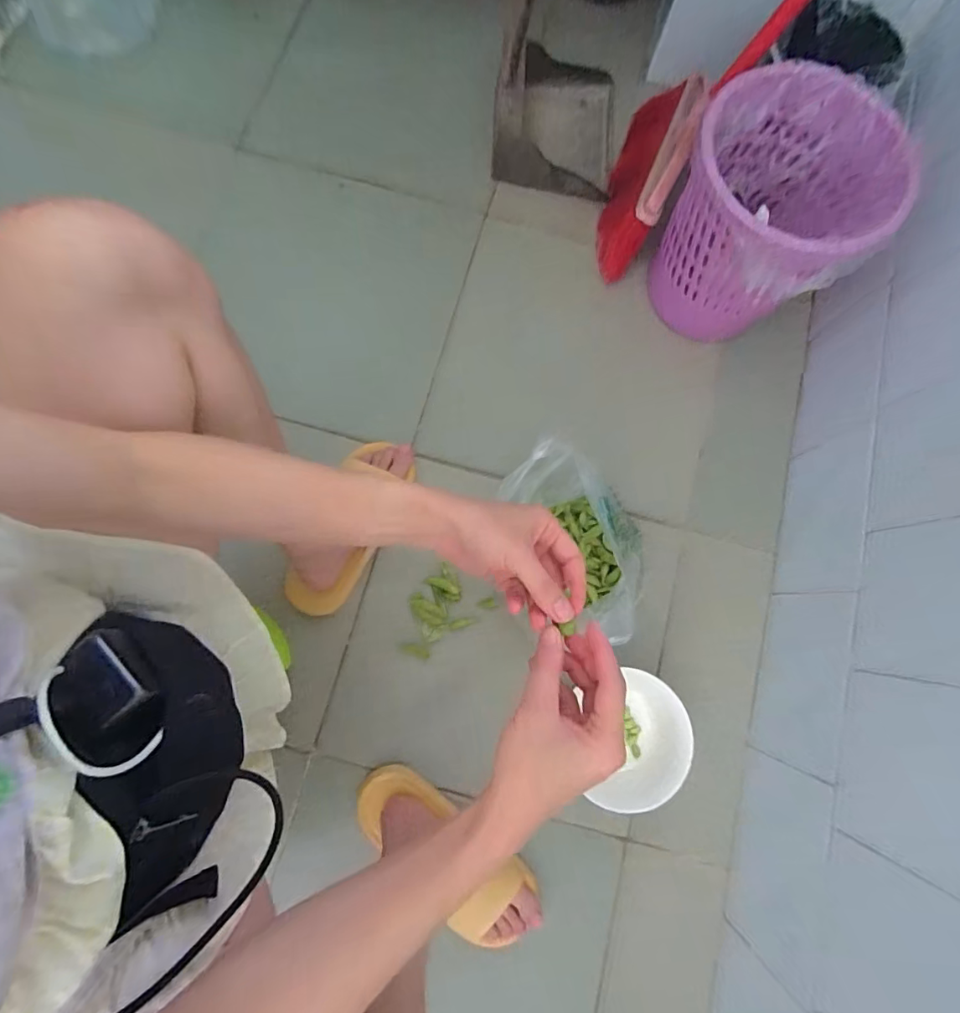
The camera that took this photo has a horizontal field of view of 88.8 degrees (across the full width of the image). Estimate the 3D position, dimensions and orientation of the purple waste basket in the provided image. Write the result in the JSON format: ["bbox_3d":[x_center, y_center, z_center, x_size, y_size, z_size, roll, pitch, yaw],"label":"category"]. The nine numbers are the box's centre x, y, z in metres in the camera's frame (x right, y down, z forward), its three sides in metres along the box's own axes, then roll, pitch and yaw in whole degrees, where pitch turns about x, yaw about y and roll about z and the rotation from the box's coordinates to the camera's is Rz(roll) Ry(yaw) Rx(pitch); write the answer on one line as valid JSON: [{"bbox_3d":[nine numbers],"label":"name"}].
[{"bbox_3d":[0.351,-0.352,0.622,0.205,0.211,0.215,24,79,2],"label":"purple waste basket"}]

